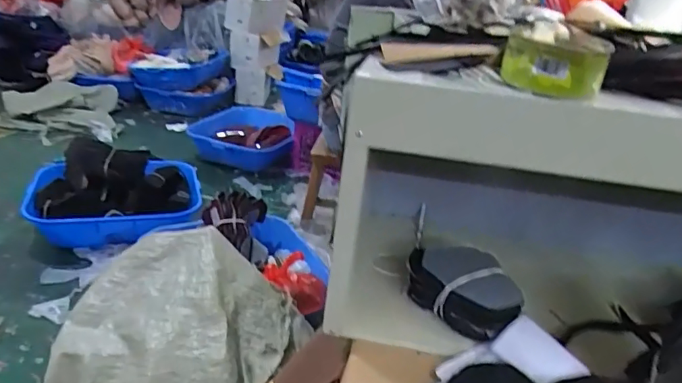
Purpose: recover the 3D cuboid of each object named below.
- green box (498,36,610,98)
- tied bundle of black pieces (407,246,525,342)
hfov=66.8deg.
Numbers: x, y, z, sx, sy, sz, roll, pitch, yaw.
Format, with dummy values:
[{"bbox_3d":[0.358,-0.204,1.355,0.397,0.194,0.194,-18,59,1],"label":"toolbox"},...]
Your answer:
[{"bbox_3d":[0.172,-0.101,0.424,0.079,0.040,0.031,16,26,20],"label":"green box"},{"bbox_3d":[0.137,0.114,0.574,0.079,0.064,0.129,-14,32,-39],"label":"tied bundle of black pieces"}]

